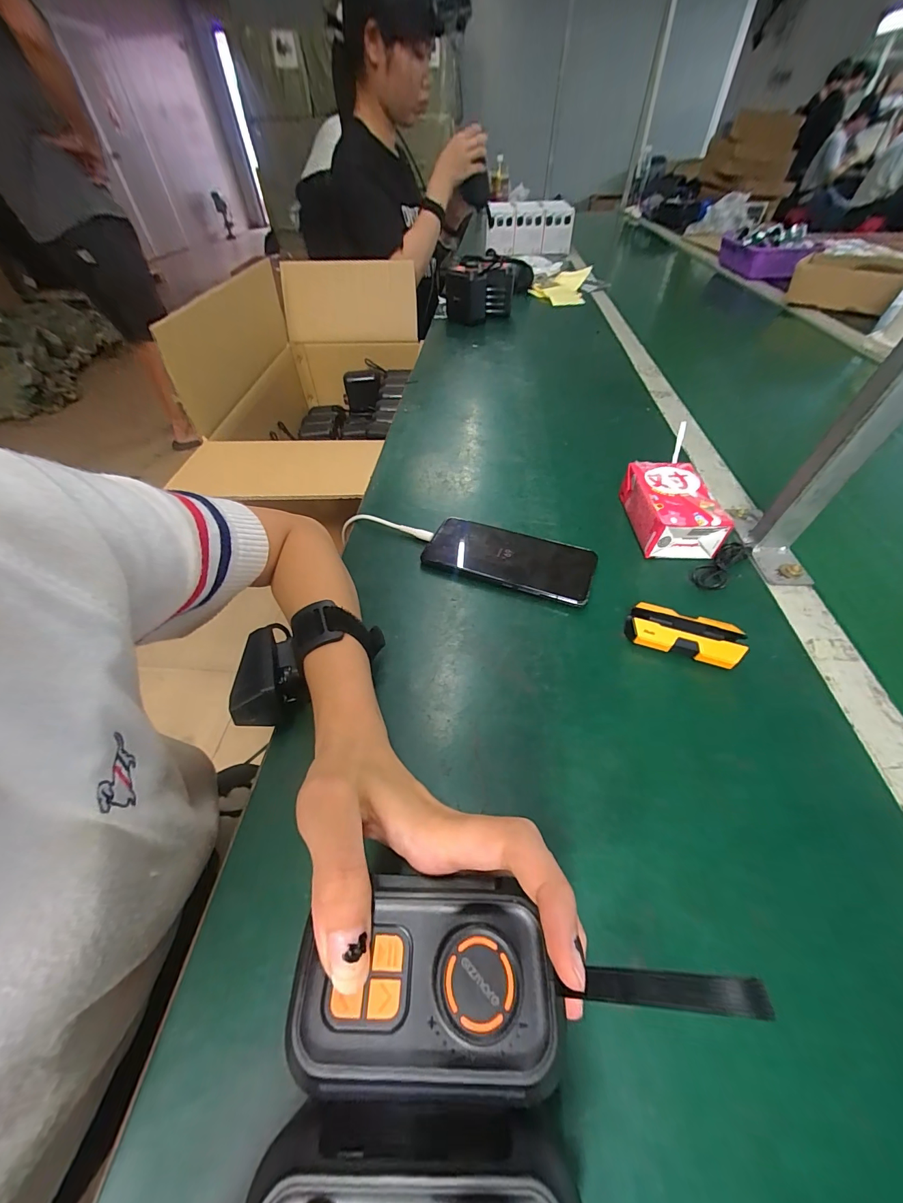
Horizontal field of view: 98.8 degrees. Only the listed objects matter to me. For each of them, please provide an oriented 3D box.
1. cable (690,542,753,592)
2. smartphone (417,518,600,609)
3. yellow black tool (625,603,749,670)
[{"bbox_3d":[0.251,-0.037,0.357,0.078,0.015,0.027,-37,58,-26],"label":"cable"},{"bbox_3d":[0.055,-0.043,0.369,0.154,0.012,0.076,16,52,14],"label":"smartphone"},{"bbox_3d":[0.180,0.027,0.303,0.079,0.023,0.035,14,52,13],"label":"yellow black tool"}]

